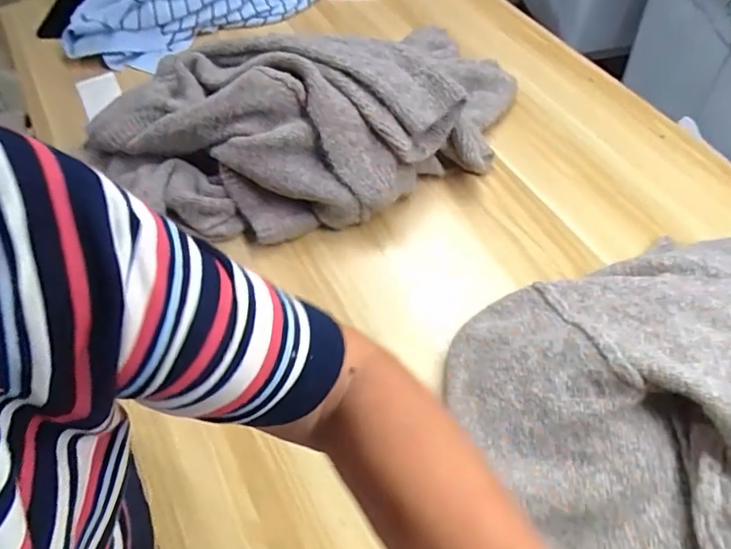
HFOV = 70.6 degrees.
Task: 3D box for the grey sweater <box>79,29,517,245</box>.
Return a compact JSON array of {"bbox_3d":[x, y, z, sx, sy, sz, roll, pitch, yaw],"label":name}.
[{"bbox_3d":[-0.052,-0.237,0.824,0.613,0.188,0.305,-4,57,1],"label":"grey sweater"}]

